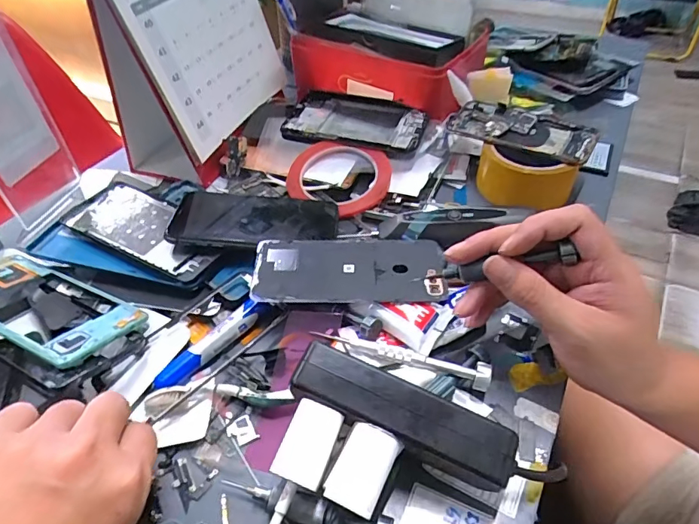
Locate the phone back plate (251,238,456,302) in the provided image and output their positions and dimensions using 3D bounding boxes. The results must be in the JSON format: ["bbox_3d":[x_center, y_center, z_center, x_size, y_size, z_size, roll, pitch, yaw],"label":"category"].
[{"bbox_3d":[0.000,0.004,0.378,0.150,0.006,0.073,2,43,2],"label":"phone back plate"}]

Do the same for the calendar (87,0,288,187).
[{"bbox_3d":[-0.173,-0.244,0.499,0.128,0.200,0.221,9,47,8],"label":"calendar"}]

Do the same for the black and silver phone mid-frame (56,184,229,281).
[{"bbox_3d":[-0.188,-0.034,0.438,0.168,0.014,0.071,22,51,20],"label":"black and silver phone mid-frame"}]

